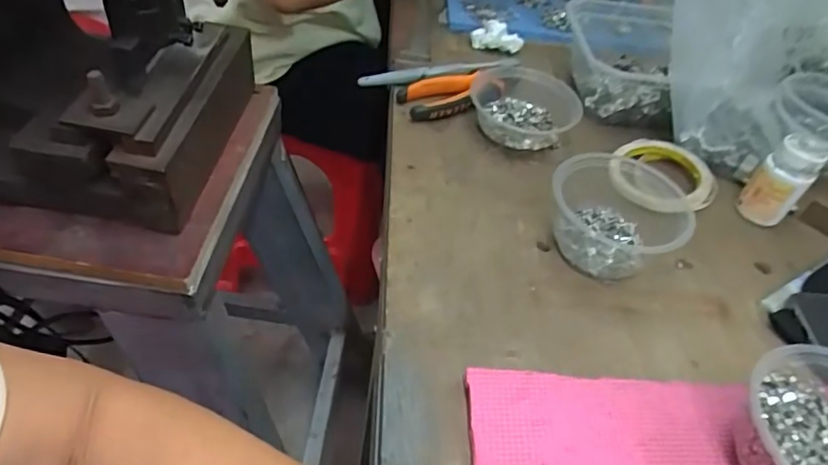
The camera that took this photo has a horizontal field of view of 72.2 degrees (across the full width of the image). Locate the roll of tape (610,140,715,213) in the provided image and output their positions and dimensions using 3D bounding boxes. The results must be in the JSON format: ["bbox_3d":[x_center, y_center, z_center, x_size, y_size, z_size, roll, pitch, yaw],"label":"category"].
[{"bbox_3d":[0.252,-0.060,0.572,0.103,0.019,0.103,5,47,-6],"label":"roll of tape"}]

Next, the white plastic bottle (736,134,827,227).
[{"bbox_3d":[0.351,-0.052,0.542,0.045,0.072,0.041,36,51,24],"label":"white plastic bottle"}]

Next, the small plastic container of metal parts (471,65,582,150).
[{"bbox_3d":[0.117,-0.133,0.613,0.108,0.044,0.111,4,46,-5],"label":"small plastic container of metal parts"}]

